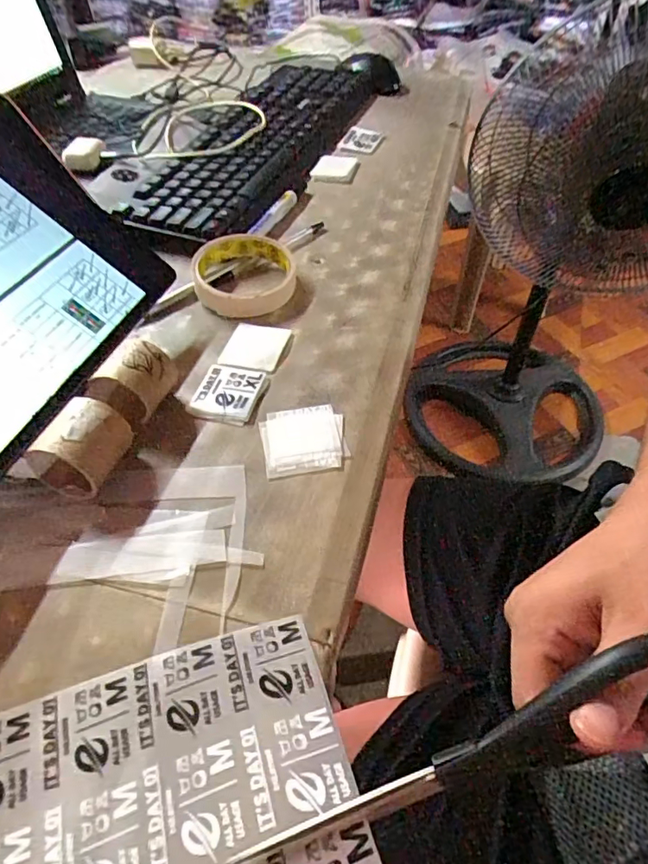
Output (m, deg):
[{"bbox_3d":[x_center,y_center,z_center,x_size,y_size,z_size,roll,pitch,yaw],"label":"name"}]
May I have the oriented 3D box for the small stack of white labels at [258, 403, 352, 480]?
[{"bbox_3d":[-0.013,0.004,0.336,0.053,0.004,0.055,-10,51,-6],"label":"small stack of white labels"}]

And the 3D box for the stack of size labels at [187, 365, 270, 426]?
[{"bbox_3d":[-0.067,-0.027,0.365,0.047,0.006,0.050,10,52,10],"label":"stack of size labels"}]

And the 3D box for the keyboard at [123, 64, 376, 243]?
[{"bbox_3d":[-0.062,-0.341,0.609,0.139,0.035,0.464,16,53,15],"label":"keyboard"}]

